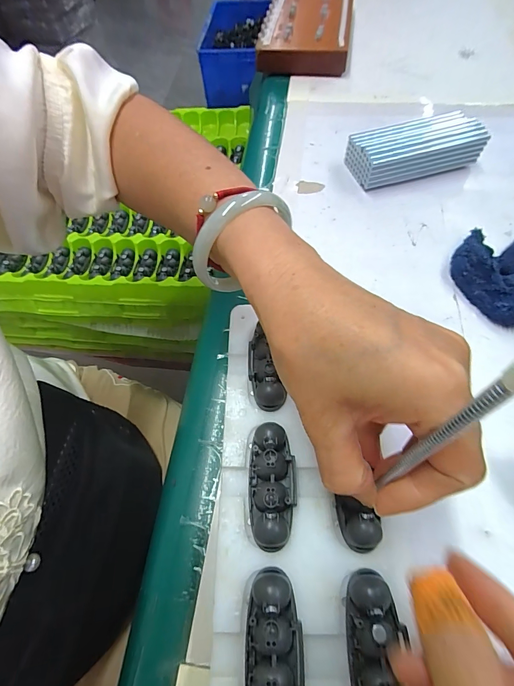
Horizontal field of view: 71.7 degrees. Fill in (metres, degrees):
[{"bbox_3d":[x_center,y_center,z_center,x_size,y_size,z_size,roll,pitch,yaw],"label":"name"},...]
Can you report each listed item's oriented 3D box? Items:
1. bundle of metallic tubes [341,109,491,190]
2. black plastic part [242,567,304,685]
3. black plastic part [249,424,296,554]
[{"bbox_3d":[0.153,-0.189,0.348,0.119,0.031,0.049,-14,59,-5],"label":"bundle of metallic tubes"},{"bbox_3d":[0.007,0.136,0.155,0.026,0.017,0.063,-2,59,2],"label":"black plastic part"},{"bbox_3d":[0.008,0.075,0.190,0.025,0.014,0.061,0,59,3],"label":"black plastic part"}]

